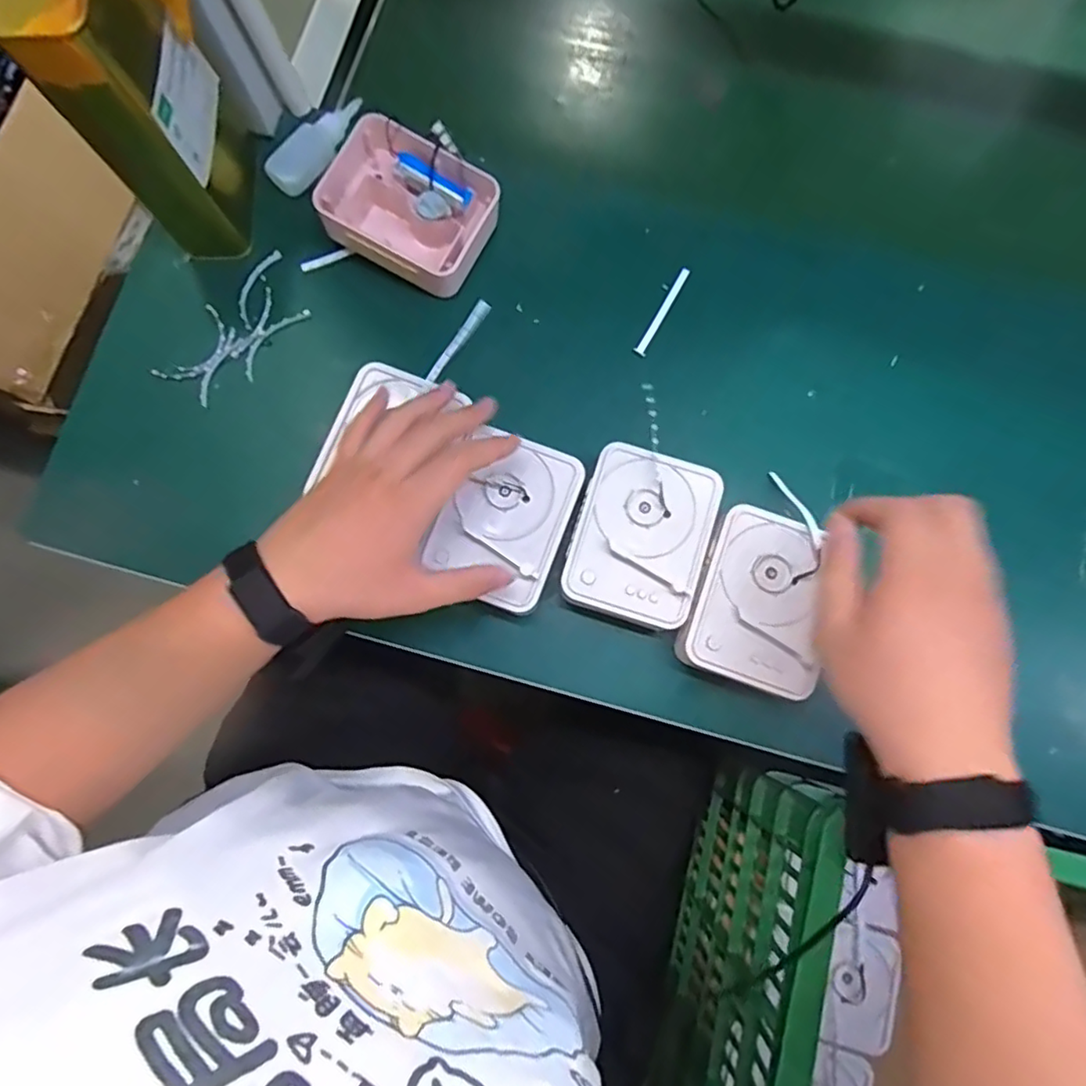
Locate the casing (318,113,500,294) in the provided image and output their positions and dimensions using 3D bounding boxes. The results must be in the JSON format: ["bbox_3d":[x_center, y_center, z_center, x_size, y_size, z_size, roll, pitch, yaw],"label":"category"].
[{"bbox_3d":[-0.112,-0.280,0.520,0.129,0.058,0.106,33,81,7],"label":"casing"}]

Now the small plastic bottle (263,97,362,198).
[{"bbox_3d":[-0.198,-0.357,0.547,0.030,0.026,0.108,44,83,8],"label":"small plastic bottle"}]

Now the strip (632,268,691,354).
[{"bbox_3d":[0.104,-0.200,0.527,0.008,0.004,0.089,30,81,6],"label":"strip"}]

